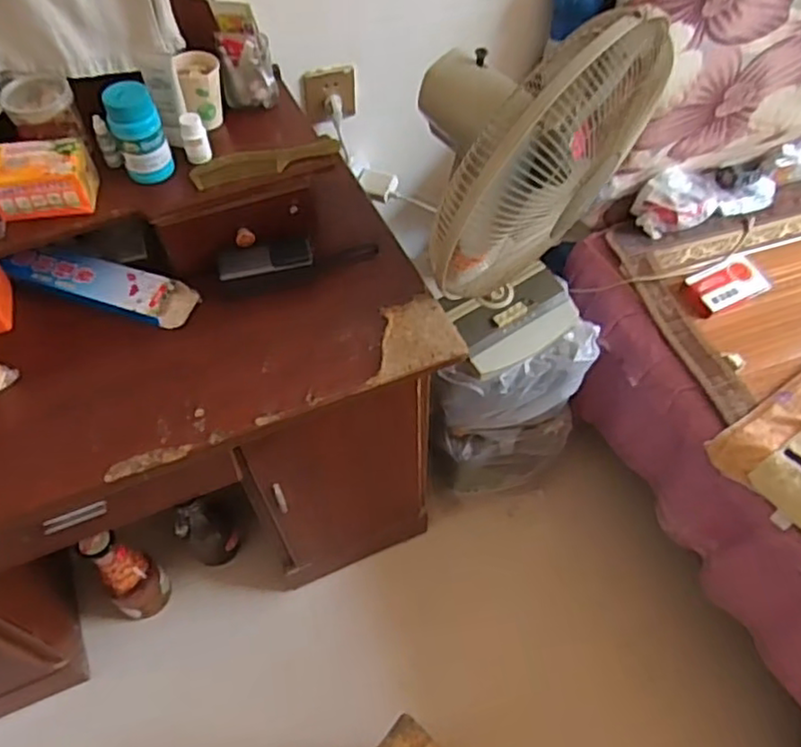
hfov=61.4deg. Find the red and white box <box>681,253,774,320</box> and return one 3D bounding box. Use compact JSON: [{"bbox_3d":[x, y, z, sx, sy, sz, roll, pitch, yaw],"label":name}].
[{"bbox_3d":[0.609,-0.168,1.260,0.175,0.030,0.088,-23,57,-16],"label":"red and white box"}]

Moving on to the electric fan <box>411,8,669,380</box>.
[{"bbox_3d":[0.196,-0.234,0.969,0.328,0.562,0.264,-4,54,-3],"label":"electric fan"}]

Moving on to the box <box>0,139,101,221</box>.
[{"bbox_3d":[-0.448,-0.244,0.844,0.117,0.063,0.073,-9,55,-7],"label":"box"}]

